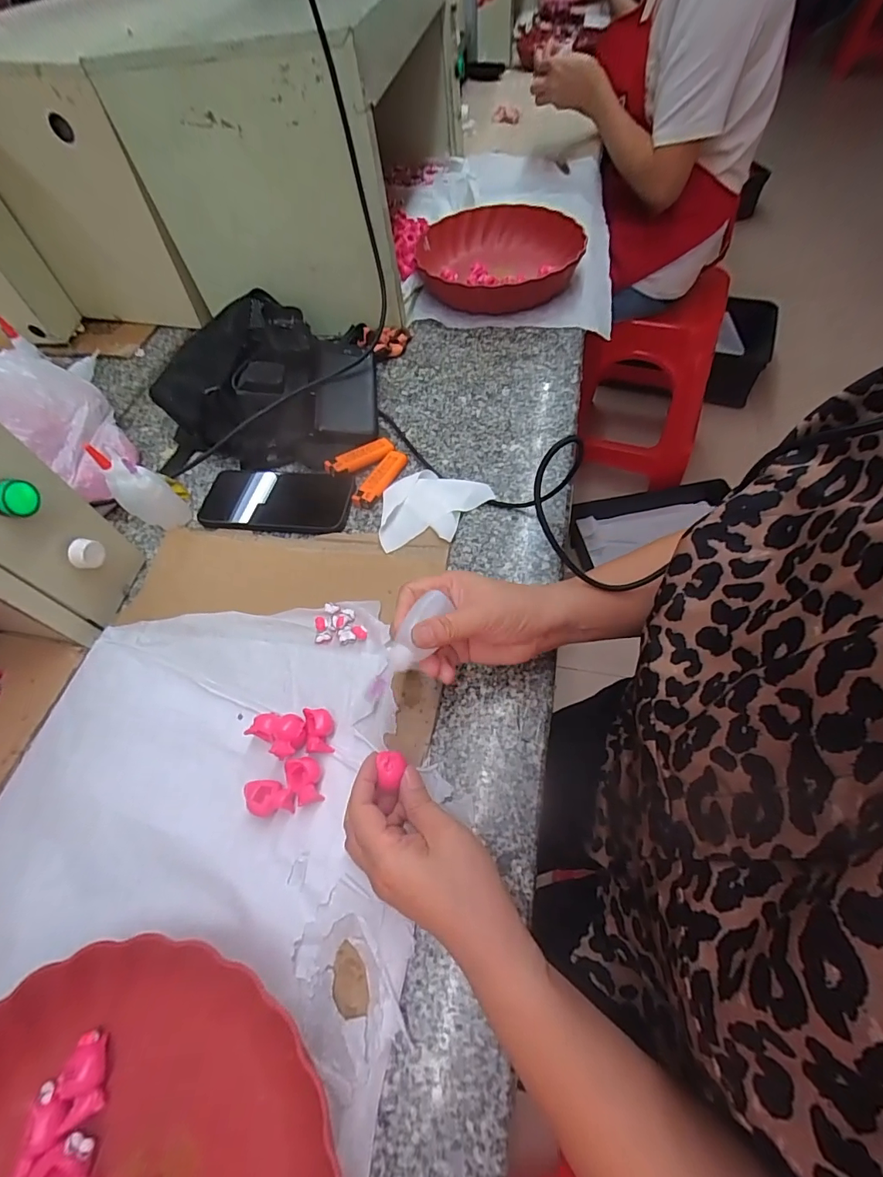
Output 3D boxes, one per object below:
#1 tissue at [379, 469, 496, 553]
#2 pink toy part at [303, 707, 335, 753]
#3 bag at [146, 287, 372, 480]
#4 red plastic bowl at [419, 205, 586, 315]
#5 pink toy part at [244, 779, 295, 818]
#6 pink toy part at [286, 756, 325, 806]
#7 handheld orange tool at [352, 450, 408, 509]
[{"bbox_3d":[-0.006,-0.087,0.484,0.118,0.012,0.091,-7,59,-5],"label":"tissue"},{"bbox_3d":[-0.093,0.109,0.356,0.020,0.018,0.032,-9,59,-6],"label":"pink toy part"},{"bbox_3d":[-0.217,-0.268,0.578,0.256,0.070,0.264,-7,59,-4],"label":"bag"},{"bbox_3d":[0.087,-0.498,0.704,0.236,0.055,0.241,0,59,0],"label":"red plastic bowl"},{"bbox_3d":[-0.124,0.152,0.334,0.035,0.016,0.023,16,60,9],"label":"pink toy part"},{"bbox_3d":[-0.100,0.141,0.339,0.025,0.015,0.032,-4,59,-3],"label":"pink toy part"},{"bbox_3d":[-0.066,-0.121,0.513,0.027,0.015,0.081,23,61,13],"label":"handheld orange tool"}]

